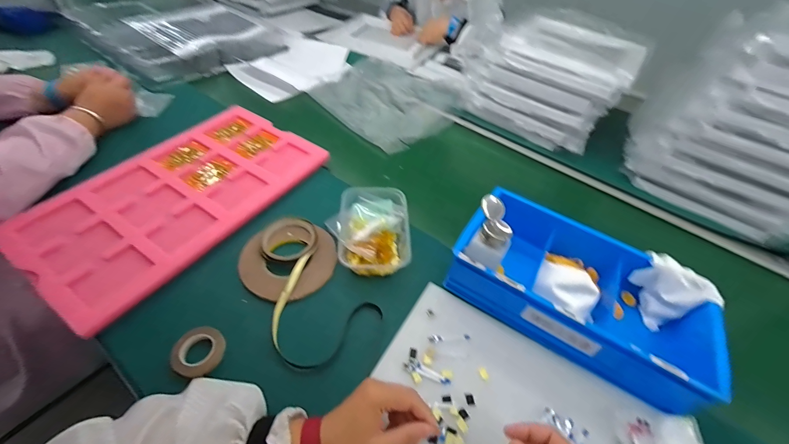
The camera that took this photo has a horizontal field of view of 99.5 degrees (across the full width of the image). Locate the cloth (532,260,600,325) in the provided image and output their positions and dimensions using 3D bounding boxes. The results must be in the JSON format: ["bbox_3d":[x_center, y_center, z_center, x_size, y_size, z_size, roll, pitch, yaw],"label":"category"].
[{"bbox_3d":[0.263,0.097,0.506,0.089,0.045,0.061,29,52,17],"label":"cloth"}]

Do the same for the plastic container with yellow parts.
[{"bbox_3d":[-0.044,0.013,0.578,0.130,0.050,0.162,0,49,-6],"label":"plastic container with yellow parts"}]

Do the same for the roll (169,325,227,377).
[{"bbox_3d":[-0.266,0.179,0.458,0.065,0.023,0.064,3,49,-4],"label":"roll"}]

